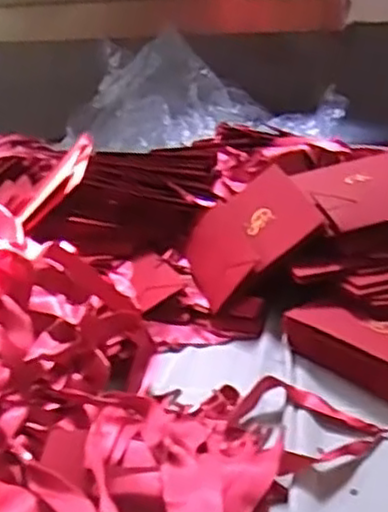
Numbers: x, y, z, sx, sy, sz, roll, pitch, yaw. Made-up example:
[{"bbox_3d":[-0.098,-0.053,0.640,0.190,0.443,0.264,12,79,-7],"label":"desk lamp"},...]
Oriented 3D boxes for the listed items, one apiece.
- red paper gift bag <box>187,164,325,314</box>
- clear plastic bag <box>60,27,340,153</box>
[{"bbox_3d":[0.050,-0.027,0.720,0.136,0.010,0.154,-40,30,7],"label":"red paper gift bag"},{"bbox_3d":[0.019,-0.281,1.205,0.454,0.132,0.209,5,28,19],"label":"clear plastic bag"}]

